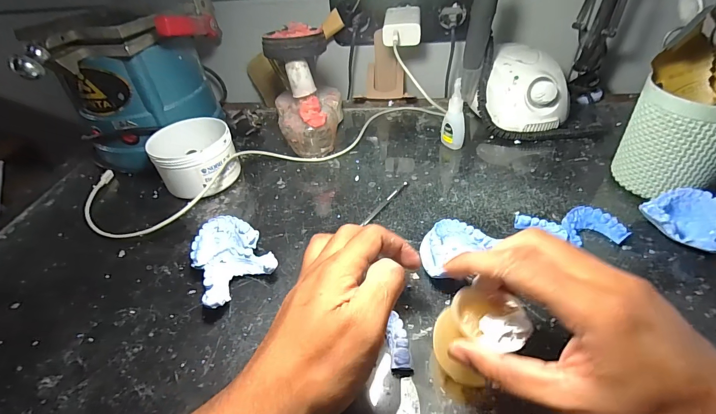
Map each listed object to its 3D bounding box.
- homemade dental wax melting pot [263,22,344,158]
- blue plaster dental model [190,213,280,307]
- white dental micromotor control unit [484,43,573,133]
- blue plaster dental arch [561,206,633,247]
[{"bbox_3d":[-0.064,-0.142,0.451,0.080,0.149,0.090,-9,42,-5],"label":"homemade dental wax melting pot"},{"bbox_3d":[-0.120,0.048,0.333,0.064,0.025,0.094,-27,46,-22],"label":"blue plaster dental model"},{"bbox_3d":[0.232,-0.158,0.487,0.104,0.084,0.108,11,44,18],"label":"white dental micromotor control unit"},{"bbox_3d":[0.223,0.019,0.342,0.052,0.016,0.041,-7,42,-2],"label":"blue plaster dental arch"}]

